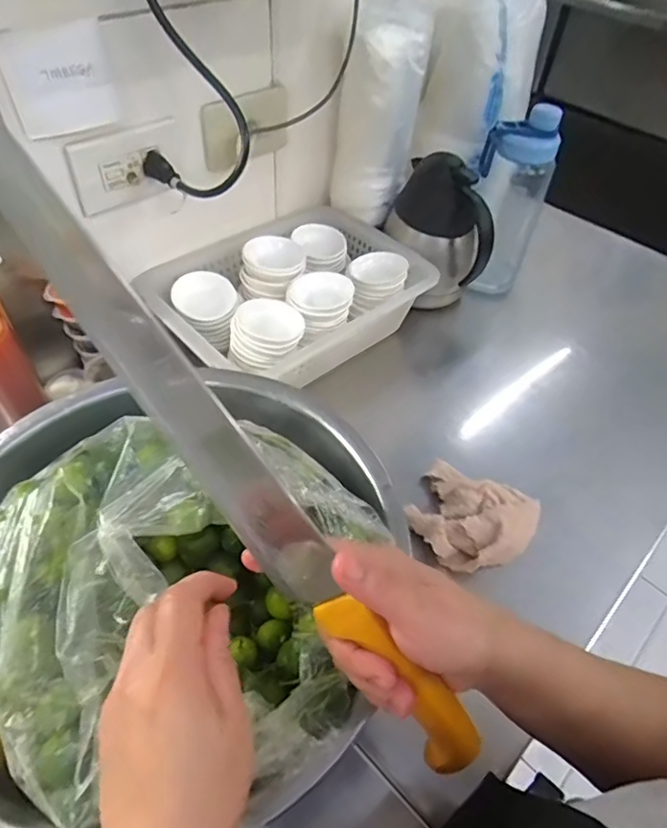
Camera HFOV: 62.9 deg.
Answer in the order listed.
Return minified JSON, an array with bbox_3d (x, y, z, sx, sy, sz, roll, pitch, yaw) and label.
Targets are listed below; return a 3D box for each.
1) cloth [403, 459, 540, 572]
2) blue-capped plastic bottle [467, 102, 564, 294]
[{"bbox_3d":[0.136,0.101,0.537,0.115,0.028,0.107,26,52,17],"label":"cloth"},{"bbox_3d":[0.243,-0.292,0.768,0.096,0.244,0.071,18,51,11],"label":"blue-capped plastic bottle"}]

